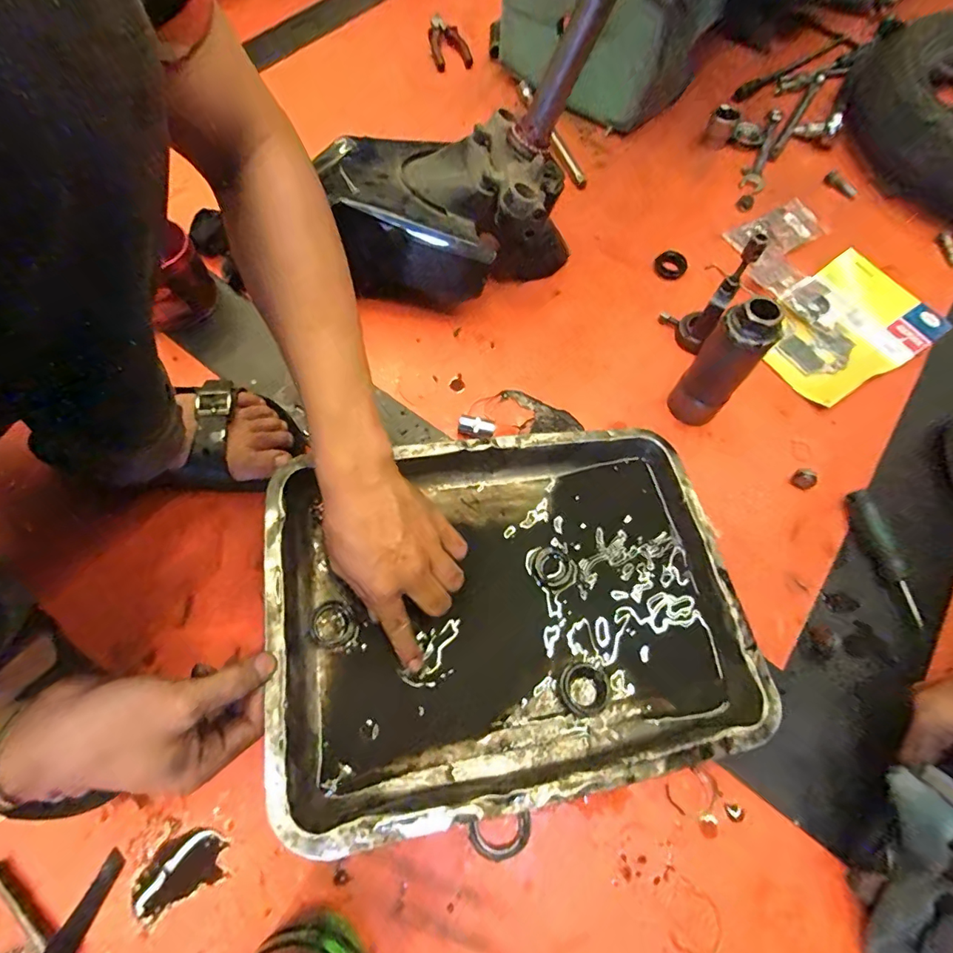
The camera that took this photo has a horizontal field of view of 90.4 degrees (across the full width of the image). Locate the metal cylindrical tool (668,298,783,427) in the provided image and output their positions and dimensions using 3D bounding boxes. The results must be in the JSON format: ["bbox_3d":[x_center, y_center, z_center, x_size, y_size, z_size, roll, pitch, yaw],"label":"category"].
[{"bbox_3d":[0.242,-0.109,0.470,0.051,0.148,0.042,39,71,16],"label":"metal cylindrical tool"}]

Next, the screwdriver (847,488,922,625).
[{"bbox_3d":[0.392,0.075,0.454,0.029,0.018,0.123,-1,66,-1],"label":"screwdriver"}]

